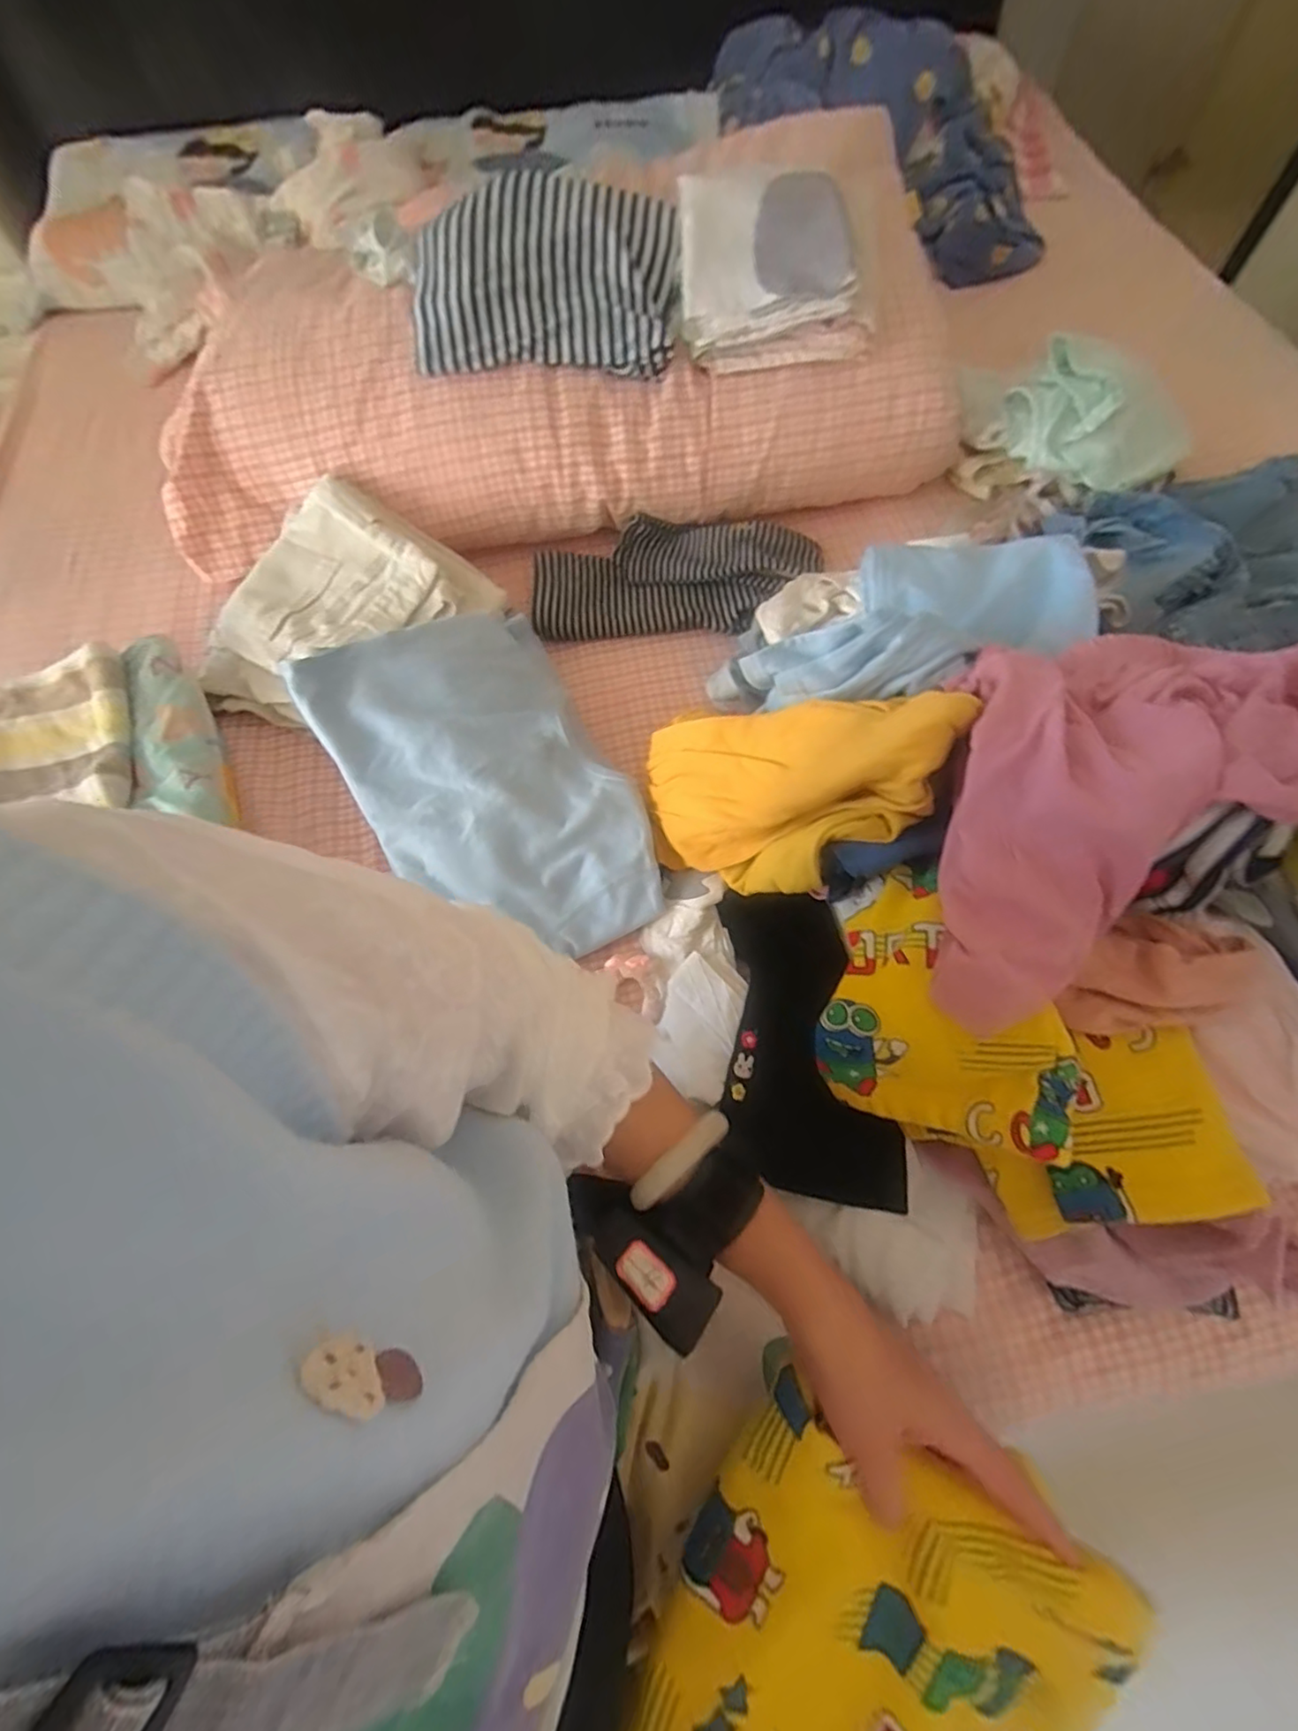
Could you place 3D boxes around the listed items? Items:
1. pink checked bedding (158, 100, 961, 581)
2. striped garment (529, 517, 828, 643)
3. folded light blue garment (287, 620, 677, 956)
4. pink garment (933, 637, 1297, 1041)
[{"bbox_3d":[-0.104,-0.602,0.722,0.868,0.180,0.419,-9,67,-1],"label":"pink checked bedding"},{"bbox_3d":[0.030,-0.320,0.703,0.317,0.035,0.139,-1,67,2],"label":"striped garment"},{"bbox_3d":[-0.143,-0.071,0.557,0.216,0.057,0.344,-28,82,-9],"label":"folded light blue garment"},{"bbox_3d":[0.271,-0.066,0.384,0.321,0.078,0.184,-31,69,-11],"label":"pink garment"}]

